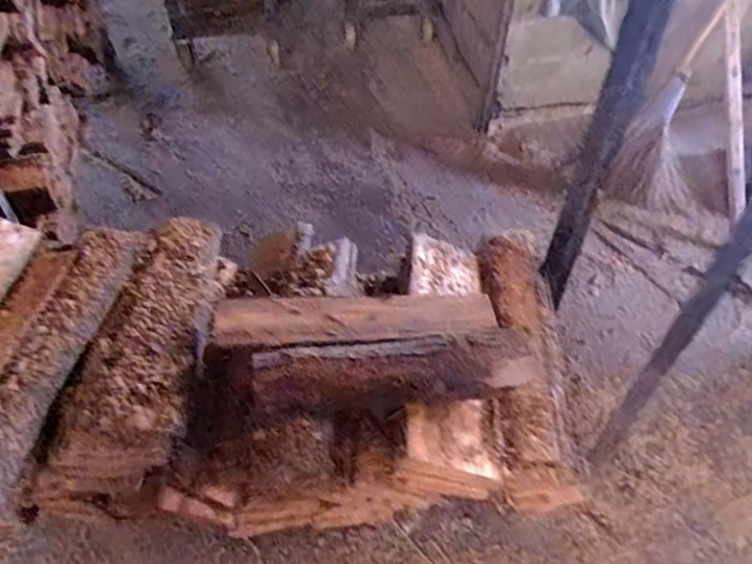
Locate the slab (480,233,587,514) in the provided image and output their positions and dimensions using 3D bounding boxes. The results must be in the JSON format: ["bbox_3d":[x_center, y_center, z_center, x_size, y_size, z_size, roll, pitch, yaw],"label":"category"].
[{"bbox_3d":[0.281,0.140,1.149,0.143,0.152,0.551,2,50,0],"label":"slab"}]

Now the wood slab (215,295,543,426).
[{"bbox_3d":[0.002,0.112,1.014,0.534,0.077,0.219,-4,49,-5],"label":"wood slab"}]

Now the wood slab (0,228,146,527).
[{"bbox_3d":[-0.550,0.117,0.953,0.155,0.064,0.522,22,59,-12],"label":"wood slab"}]

